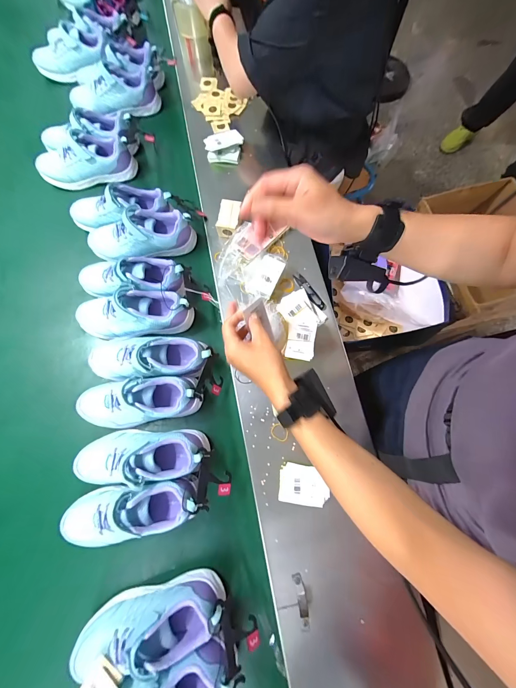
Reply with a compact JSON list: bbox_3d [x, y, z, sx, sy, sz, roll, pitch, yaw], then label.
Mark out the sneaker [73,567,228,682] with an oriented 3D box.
[{"bbox_3d":[-0.169,0.439,0.415,0.239,0.085,0.083,-12,73,-4],"label":"sneaker"}]

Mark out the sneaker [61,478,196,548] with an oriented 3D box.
[{"bbox_3d":[-0.219,0.294,0.459,0.226,0.084,0.086,-9,73,-4],"label":"sneaker"}]

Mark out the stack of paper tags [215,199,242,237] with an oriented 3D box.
[{"bbox_3d":[-0.067,-0.288,0.606,0.047,0.042,0.070,7,73,1],"label":"stack of paper tags"}]

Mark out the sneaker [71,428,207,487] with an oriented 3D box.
[{"bbox_3d":[-0.211,0.204,0.475,0.237,0.073,0.092,0,73,-1],"label":"sneaker"}]

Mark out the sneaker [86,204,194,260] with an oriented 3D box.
[{"bbox_3d":[-0.272,-0.254,0.608,0.238,0.074,0.089,-7,73,-3],"label":"sneaker"}]

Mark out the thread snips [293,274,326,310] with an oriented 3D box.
[{"bbox_3d":[0.113,-0.116,0.577,0.021,0.009,0.104,-29,75,-9],"label":"thread snips"}]

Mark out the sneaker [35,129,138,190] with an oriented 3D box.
[{"bbox_3d":[-0.448,-0.471,0.679,0.241,0.078,0.088,-17,74,-6],"label":"sneaker"}]

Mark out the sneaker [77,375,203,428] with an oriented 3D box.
[{"bbox_3d":[-0.223,0.108,0.497,0.232,0.076,0.078,-8,73,-3],"label":"sneaker"}]

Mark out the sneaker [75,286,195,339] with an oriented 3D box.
[{"bbox_3d":[-0.260,-0.066,0.552,0.240,0.078,0.086,-7,73,-3],"label":"sneaker"}]

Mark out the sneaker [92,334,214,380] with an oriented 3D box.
[{"bbox_3d":[-0.214,0.021,0.523,0.235,0.072,0.091,2,73,0],"label":"sneaker"}]

